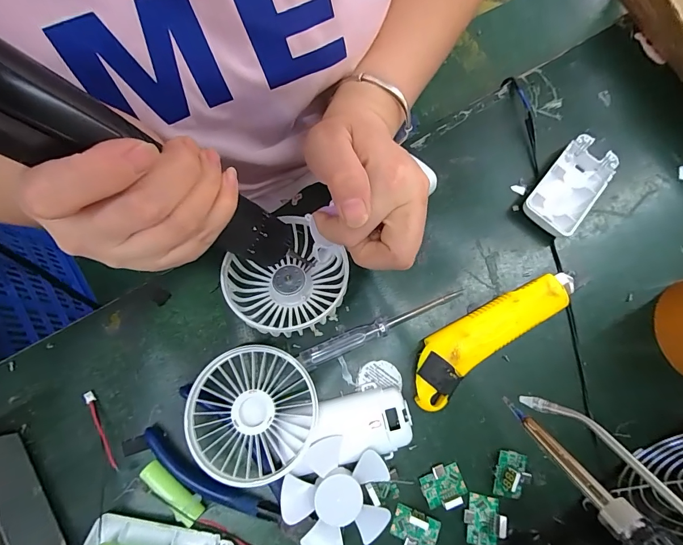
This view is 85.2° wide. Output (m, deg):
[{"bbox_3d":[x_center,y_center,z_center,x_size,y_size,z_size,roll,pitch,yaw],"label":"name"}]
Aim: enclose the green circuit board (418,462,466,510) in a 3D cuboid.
[{"bbox_3d":[0.071,0.147,0.257,0.030,0.012,0.024,-17,76,-6],"label":"green circuit board"}]

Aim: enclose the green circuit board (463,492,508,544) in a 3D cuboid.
[{"bbox_3d":[0.096,0.168,0.250,0.024,0.015,0.030,12,75,2],"label":"green circuit board"}]

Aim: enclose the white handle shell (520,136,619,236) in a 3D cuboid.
[{"bbox_3d":[0.193,-0.072,0.318,0.045,0.018,0.093,38,77,8],"label":"white handle shell"}]

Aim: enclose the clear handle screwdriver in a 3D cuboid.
[{"bbox_3d":[0.033,0.041,0.284,0.136,0.014,0.013,-23,77,-8],"label":"clear handle screwdriver"}]

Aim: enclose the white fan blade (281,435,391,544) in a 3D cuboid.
[{"bbox_3d":[-0.002,0.150,0.249,0.068,0.021,0.068,0,75,-2],"label":"white fan blade"}]

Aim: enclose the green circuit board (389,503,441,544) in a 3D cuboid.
[{"bbox_3d":[0.050,0.174,0.246,0.031,0.015,0.024,21,75,4],"label":"green circuit board"}]

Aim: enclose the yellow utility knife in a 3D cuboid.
[{"bbox_3d":[0.113,0.041,0.284,0.156,0.022,0.041,-35,79,-10],"label":"yellow utility knife"}]

